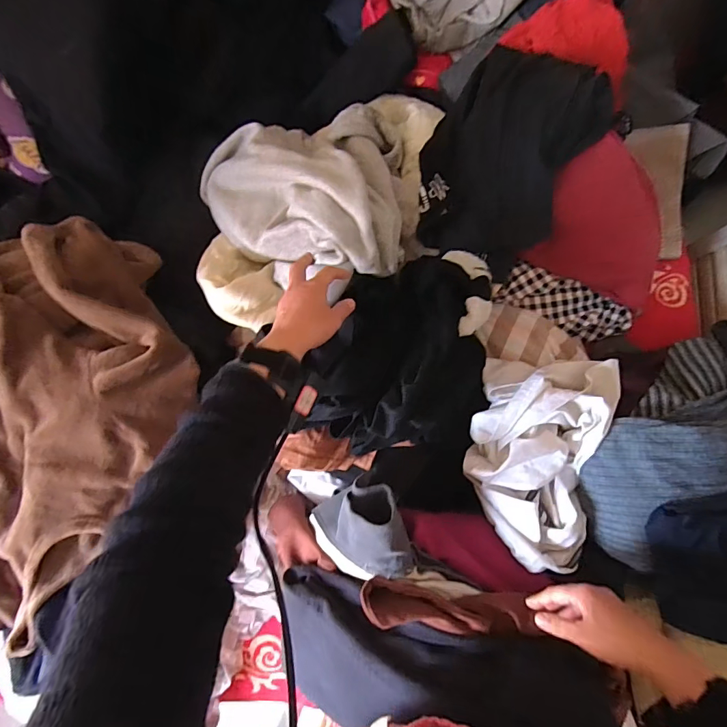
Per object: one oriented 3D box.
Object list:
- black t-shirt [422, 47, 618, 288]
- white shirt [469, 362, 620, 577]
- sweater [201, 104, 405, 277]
[{"bbox_3d":[0.220,-0.324,0.669,0.235,0.103,0.312,26,88,9],"label":"black t-shirt"},{"bbox_3d":[0.259,0.135,0.627,0.195,0.087,0.318,12,86,8],"label":"white shirt"},{"bbox_3d":[-0.117,-0.281,0.658,0.348,0.163,0.286,1,84,7],"label":"sweater"}]

